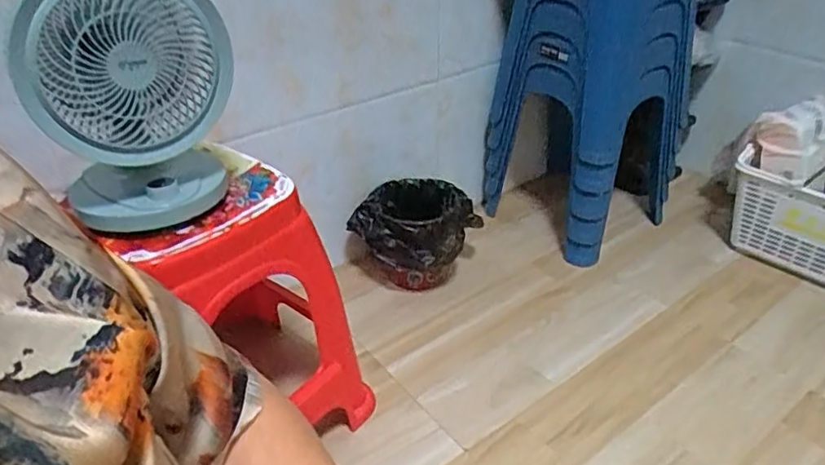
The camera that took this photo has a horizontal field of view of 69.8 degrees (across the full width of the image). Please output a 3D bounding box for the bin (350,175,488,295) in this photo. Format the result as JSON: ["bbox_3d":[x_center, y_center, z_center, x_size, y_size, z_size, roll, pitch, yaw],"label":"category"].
[{"bbox_3d":[0.010,0.011,1.340,0.260,0.221,0.174,11,36,16],"label":"bin"}]

